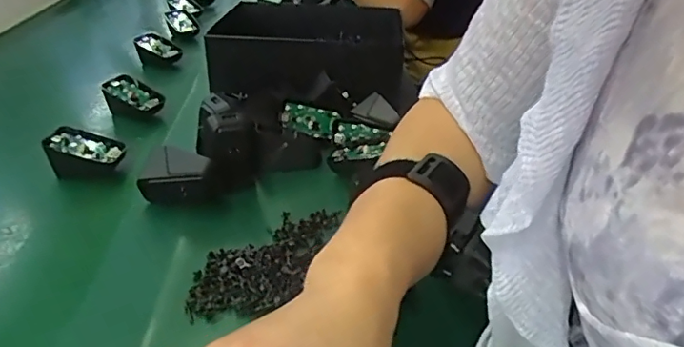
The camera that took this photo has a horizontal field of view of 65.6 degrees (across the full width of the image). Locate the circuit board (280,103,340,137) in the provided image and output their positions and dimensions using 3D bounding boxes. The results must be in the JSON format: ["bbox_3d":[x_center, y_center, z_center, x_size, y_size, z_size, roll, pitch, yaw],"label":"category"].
[{"bbox_3d":[-0.035,-0.056,0.565,0.058,0.029,0.010,10,-1,-16],"label":"circuit board"}]

